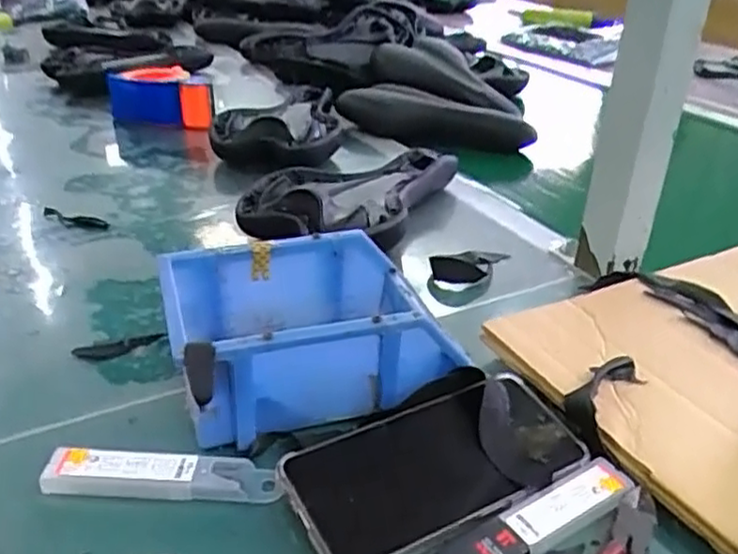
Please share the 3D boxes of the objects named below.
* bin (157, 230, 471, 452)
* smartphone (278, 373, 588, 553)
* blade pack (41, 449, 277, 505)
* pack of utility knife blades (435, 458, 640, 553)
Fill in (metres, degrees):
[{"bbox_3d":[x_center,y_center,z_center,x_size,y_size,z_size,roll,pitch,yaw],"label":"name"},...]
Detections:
[{"bbox_3d":[-0.038,0.034,0.446,0.166,0.072,0.124,-7,31,-15],"label":"bin"},{"bbox_3d":[0.039,0.099,0.385,0.163,0.012,0.079,-16,39,-26],"label":"smartphone"},{"bbox_3d":[-0.111,0.108,0.379,0.123,0.016,0.024,1,30,-2],"label":"blade pack"},{"bbox_3d":[0.087,0.127,0.360,0.126,0.008,0.028,-16,35,-28],"label":"pack of utility knife blades"}]

